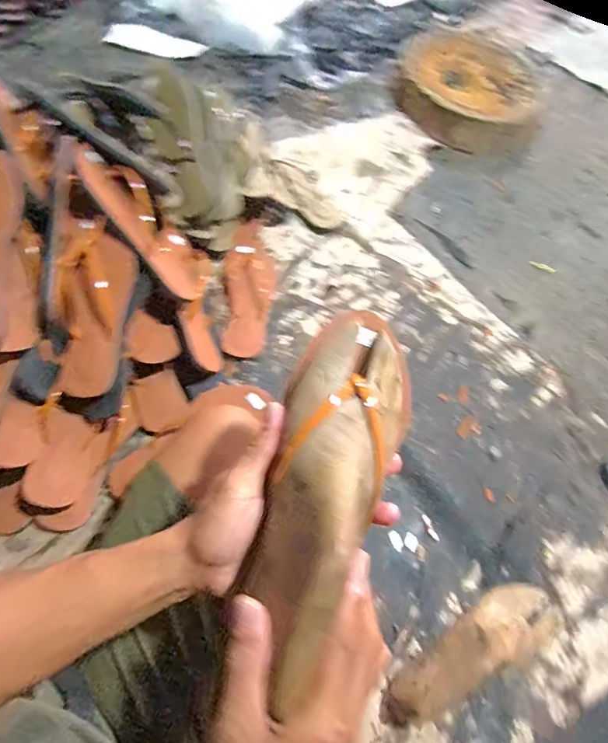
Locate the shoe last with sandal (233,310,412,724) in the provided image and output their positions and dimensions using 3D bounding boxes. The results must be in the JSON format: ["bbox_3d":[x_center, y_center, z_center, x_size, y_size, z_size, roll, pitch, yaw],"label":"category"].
[{"bbox_3d":[0.017,0.071,0.300,0.080,0.055,0.233,16,69,5],"label":"shoe last with sandal"}]

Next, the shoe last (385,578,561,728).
[{"bbox_3d":[0.212,0.348,0.559,0.253,0.052,0.077,-26,66,-16],"label":"shoe last"}]

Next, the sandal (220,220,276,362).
[{"bbox_3d":[-0.095,-0.158,0.798,0.091,0.050,0.295,0,62,-3],"label":"sandal"}]

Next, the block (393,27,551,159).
[{"bbox_3d":[0.407,-0.689,1.117,0.365,0.075,0.343,1,62,-3],"label":"block"}]

